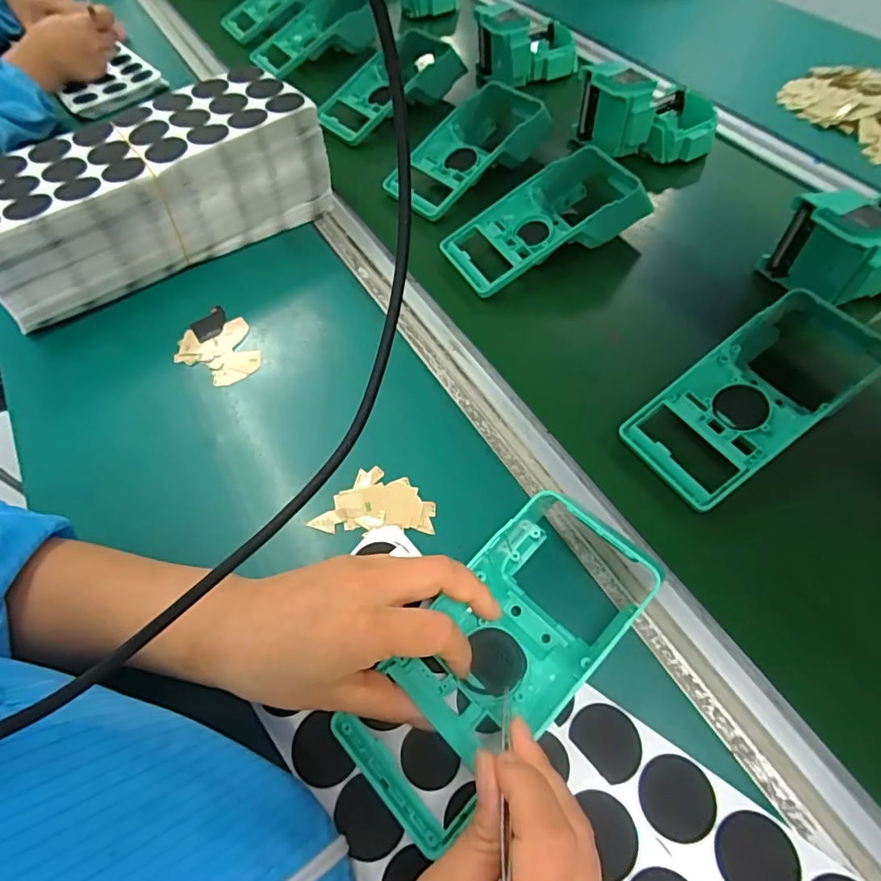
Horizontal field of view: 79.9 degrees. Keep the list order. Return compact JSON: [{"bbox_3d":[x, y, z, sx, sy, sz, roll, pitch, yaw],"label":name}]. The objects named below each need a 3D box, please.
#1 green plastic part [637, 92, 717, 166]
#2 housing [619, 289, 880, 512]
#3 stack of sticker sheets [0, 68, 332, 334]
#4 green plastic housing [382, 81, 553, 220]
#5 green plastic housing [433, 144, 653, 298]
[{"bbox_3d":[0.260,-0.326,0.556,0.055,0.043,0.074,27,63,19],"label":"green plastic part"},{"bbox_3d":[0.228,-0.037,0.368,0.193,0.050,0.080,-31,61,-15],"label":"housing"},{"bbox_3d":[-0.260,-0.227,0.487,0.303,0.103,0.124,-32,62,-16],"label":"stack of sticker sheets"},{"bbox_3d":[0.029,-0.309,0.557,0.181,0.052,0.091,-37,63,-18],"label":"green plastic housing"},{"bbox_3d":[0.098,-0.204,0.485,0.184,0.048,0.087,-26,60,-12],"label":"green plastic housing"}]

